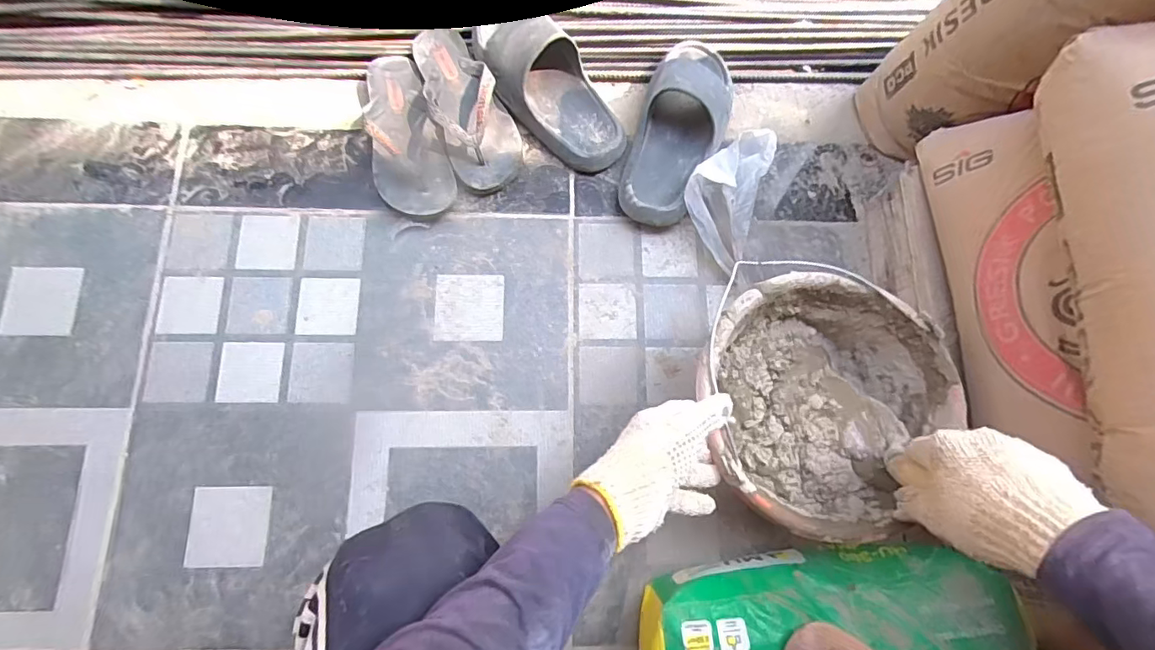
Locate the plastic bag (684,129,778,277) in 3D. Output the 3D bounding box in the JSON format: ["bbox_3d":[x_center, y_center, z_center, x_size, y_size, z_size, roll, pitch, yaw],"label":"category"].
[{"bbox_3d":[0.189,-0.173,0.680,0.094,0.063,0.192,23,76,4],"label":"plastic bag"}]

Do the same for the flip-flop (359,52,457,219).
[{"bbox_3d":[-0.227,-0.252,0.682,0.098,0.045,0.247,-17,77,-6],"label":"flip-flop"}]

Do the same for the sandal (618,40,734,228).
[{"bbox_3d":[0.134,-0.254,0.687,0.116,0.073,0.270,17,76,3],"label":"sandal"}]

